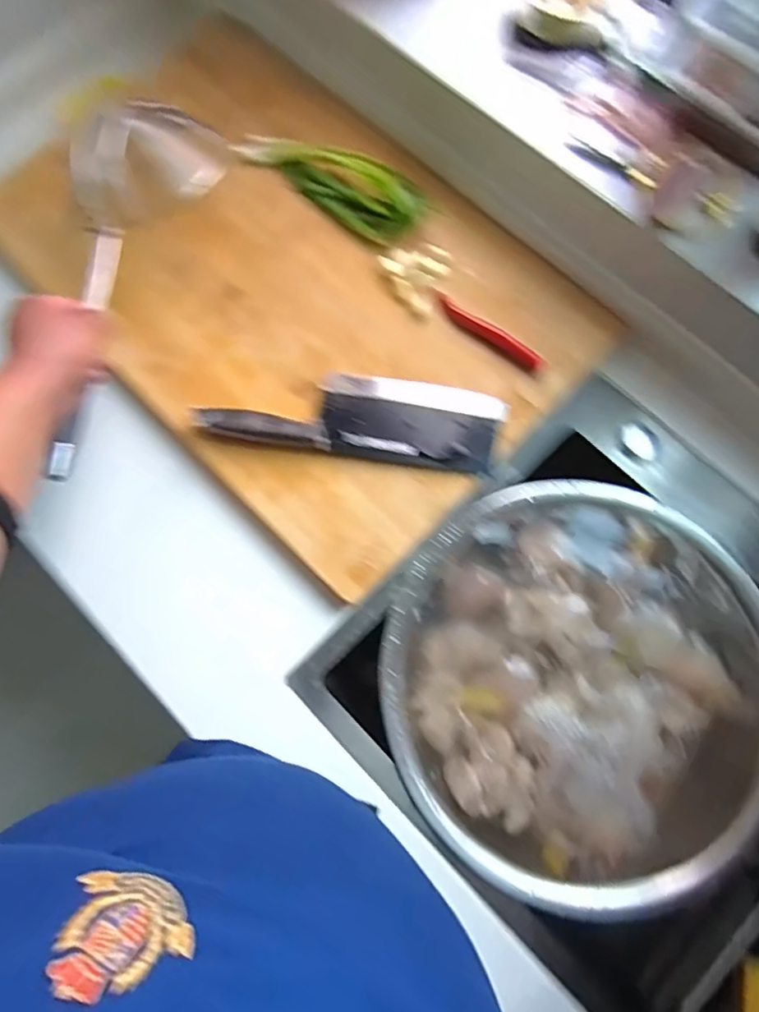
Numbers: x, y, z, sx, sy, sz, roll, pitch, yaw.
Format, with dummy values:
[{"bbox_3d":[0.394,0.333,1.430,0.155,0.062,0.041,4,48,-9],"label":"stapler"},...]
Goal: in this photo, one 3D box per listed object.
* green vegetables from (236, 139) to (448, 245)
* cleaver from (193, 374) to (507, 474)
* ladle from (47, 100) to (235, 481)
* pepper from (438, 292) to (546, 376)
[{"bbox_3d":[-0.042,-0.367,0.617,0.223,0.023,0.090,36,79,9],"label":"green vegetables"},{"bbox_3d":[-0.025,-0.091,0.561,0.291,0.030,0.089,7,76,3],"label":"cleaver"},{"bbox_3d":[-0.250,-0.216,0.523,0.124,0.055,0.385,13,79,4],"label":"ladle"},{"bbox_3d":[0.113,-0.177,0.578,0.129,0.014,0.020,36,79,9],"label":"pepper"}]

